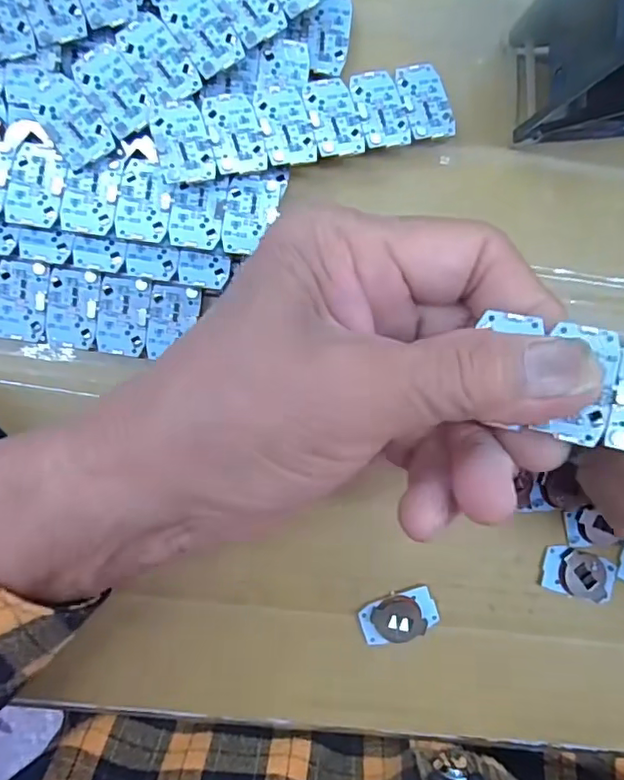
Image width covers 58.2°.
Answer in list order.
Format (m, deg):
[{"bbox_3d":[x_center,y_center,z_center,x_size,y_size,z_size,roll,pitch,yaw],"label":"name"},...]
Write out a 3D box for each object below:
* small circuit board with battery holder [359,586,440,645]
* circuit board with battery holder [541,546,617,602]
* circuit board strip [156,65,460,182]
[{"bbox_3d":[0.034,0.088,0.218,0.030,0.008,0.017,-17,94,-3],"label":"small circuit board with battery holder"},{"bbox_3d":[0.106,0.073,0.220,0.028,0.005,0.018,17,92,-5],"label":"circuit board with battery holder"},{"bbox_3d":[-0.001,-0.095,0.199,0.106,0.004,0.029,-14,82,-12],"label":"circuit board strip"}]

